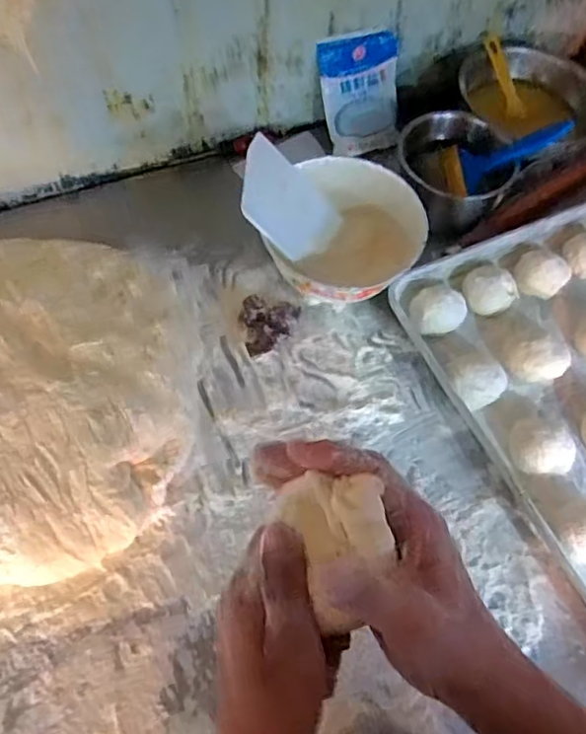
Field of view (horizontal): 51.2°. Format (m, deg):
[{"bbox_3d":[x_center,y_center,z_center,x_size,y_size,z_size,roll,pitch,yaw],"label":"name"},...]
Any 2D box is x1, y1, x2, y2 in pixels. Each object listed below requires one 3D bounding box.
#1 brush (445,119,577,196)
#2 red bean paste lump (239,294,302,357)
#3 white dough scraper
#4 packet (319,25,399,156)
[{"bbox_3d":[0.281,-0.276,0.798,0.164,0.048,0.071,-18,60,25],"label":"brush"},{"bbox_3d":[-0.026,-0.057,0.745,0.072,0.019,0.078,1,63,-2],"label":"red bean paste lump"},{"bbox_3d":[-0.012,-0.198,0.739,0.141,0.007,0.102,43,67,-18],"label":"white dough scraper"},{"bbox_3d":[0.100,-0.385,0.858,0.112,0.151,0.026,-20,32,-6],"label":"packet"}]

